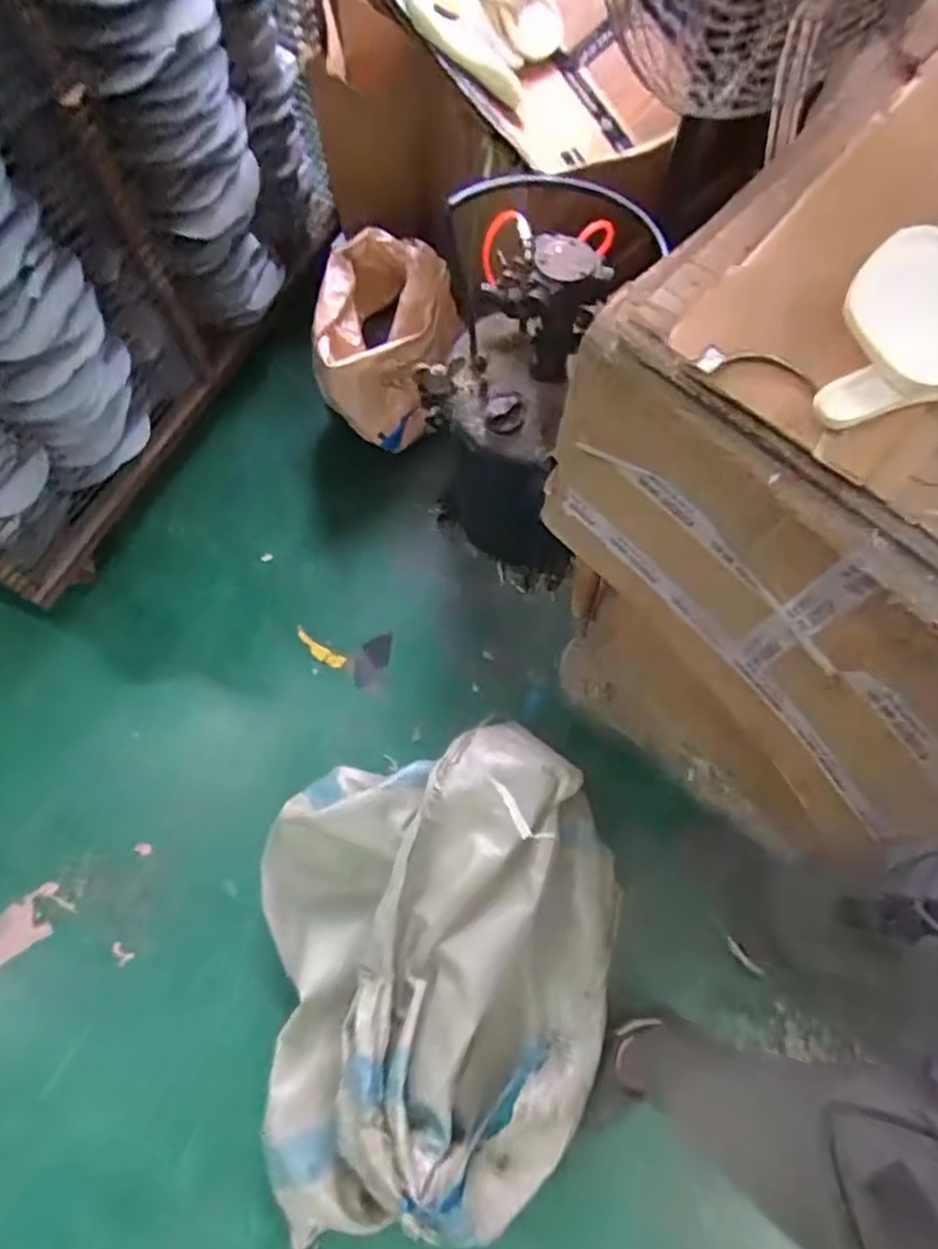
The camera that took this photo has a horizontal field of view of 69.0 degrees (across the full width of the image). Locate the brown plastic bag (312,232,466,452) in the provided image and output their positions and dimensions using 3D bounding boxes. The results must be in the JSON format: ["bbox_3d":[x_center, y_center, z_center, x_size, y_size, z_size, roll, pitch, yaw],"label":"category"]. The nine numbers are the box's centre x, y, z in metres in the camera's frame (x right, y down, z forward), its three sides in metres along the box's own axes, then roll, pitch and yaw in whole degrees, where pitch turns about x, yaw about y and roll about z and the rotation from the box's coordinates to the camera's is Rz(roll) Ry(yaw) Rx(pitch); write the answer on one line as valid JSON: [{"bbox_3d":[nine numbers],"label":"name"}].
[{"bbox_3d":[-0.177,-0.605,1.456,0.301,0.265,0.365,9,70,3],"label":"brown plastic bag"}]

